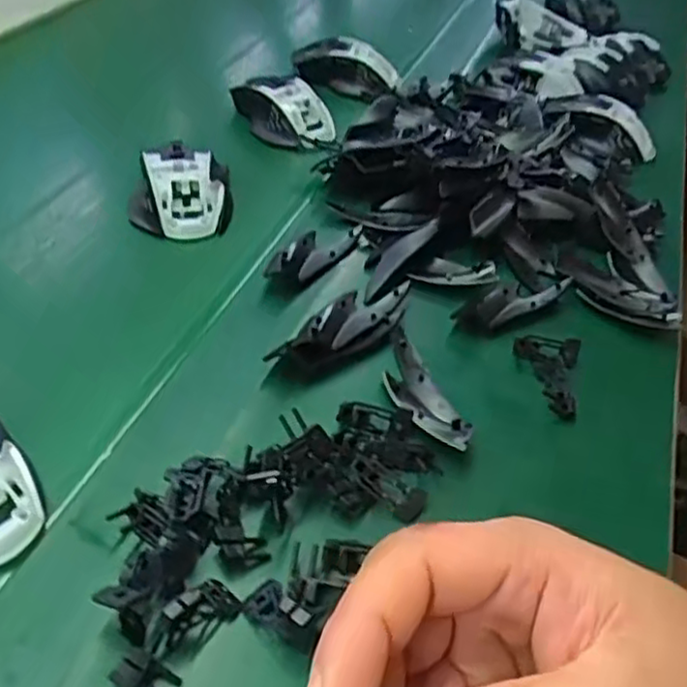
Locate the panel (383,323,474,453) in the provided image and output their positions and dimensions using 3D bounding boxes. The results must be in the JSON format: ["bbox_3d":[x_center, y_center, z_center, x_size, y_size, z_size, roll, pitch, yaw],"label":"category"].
[{"bbox_3d":[0.045,0.027,0.438,0.033,0.009,0.100,-9,45,-17],"label":"panel"}]

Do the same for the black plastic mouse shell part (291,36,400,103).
[{"bbox_3d":[-0.002,-0.283,0.727,0.106,0.033,0.066,18,44,11],"label":"black plastic mouse shell part"}]

